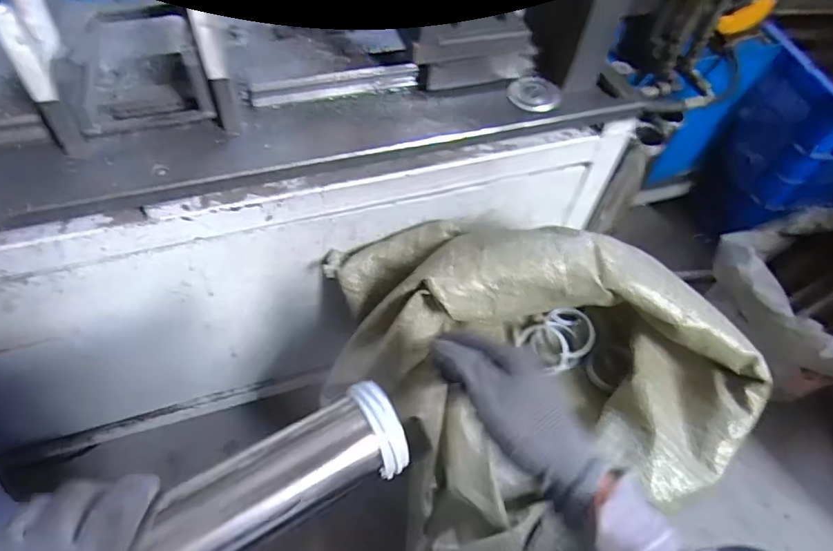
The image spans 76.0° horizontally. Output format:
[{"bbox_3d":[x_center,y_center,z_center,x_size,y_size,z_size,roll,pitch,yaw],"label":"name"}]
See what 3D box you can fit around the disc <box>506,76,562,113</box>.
[{"bbox_3d":[0.128,-0.196,0.576,0.056,0.010,0.056,3,55,-4],"label":"disc"}]

